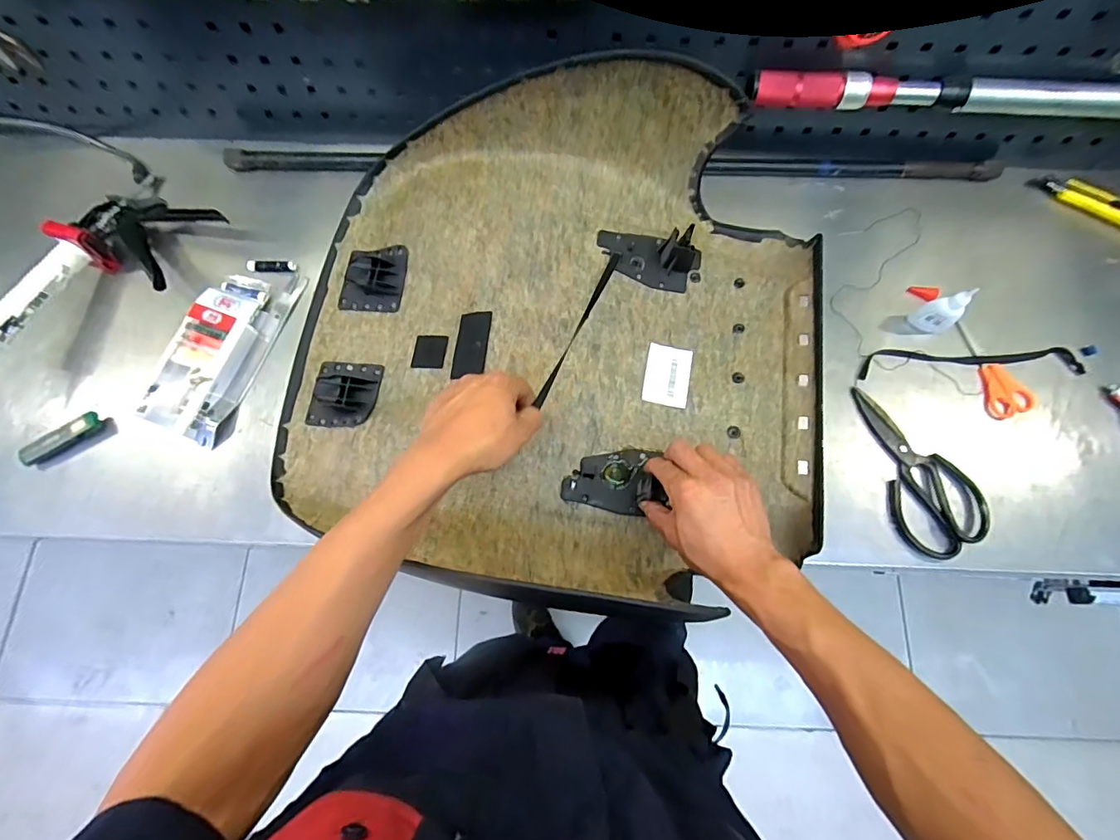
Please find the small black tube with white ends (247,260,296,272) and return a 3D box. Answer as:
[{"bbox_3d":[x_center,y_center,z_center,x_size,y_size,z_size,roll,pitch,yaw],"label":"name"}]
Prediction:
[{"bbox_3d":[-0.365,-0.195,0.631,0.057,0.010,0.013,2,74,0],"label":"small black tube with white ends"}]

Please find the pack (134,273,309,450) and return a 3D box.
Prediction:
[{"bbox_3d":[-0.402,-0.091,0.592,0.095,0.032,0.232,17,75,4],"label":"pack"}]

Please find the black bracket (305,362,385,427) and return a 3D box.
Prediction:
[{"bbox_3d":[-0.248,-0.031,0.575,0.079,0.022,0.079,8,75,2],"label":"black bracket"}]

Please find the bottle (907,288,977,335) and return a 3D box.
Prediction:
[{"bbox_3d":[0.442,-0.125,0.581,0.025,0.082,0.038,-26,76,-7],"label":"bottle"}]

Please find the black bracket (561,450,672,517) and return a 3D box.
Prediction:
[{"bbox_3d":[0.056,0.055,0.504,0.092,0.043,0.069,13,76,-7],"label":"black bracket"}]

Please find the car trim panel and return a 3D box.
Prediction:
[{"bbox_3d":[-0.009,-0.094,0.510,0.566,0.158,0.520,7,74,1],"label":"car trim panel"}]

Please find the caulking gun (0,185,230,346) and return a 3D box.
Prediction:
[{"bbox_3d":[-0.540,-0.166,0.594,0.166,0.068,0.302,17,75,4],"label":"caulking gun"}]

